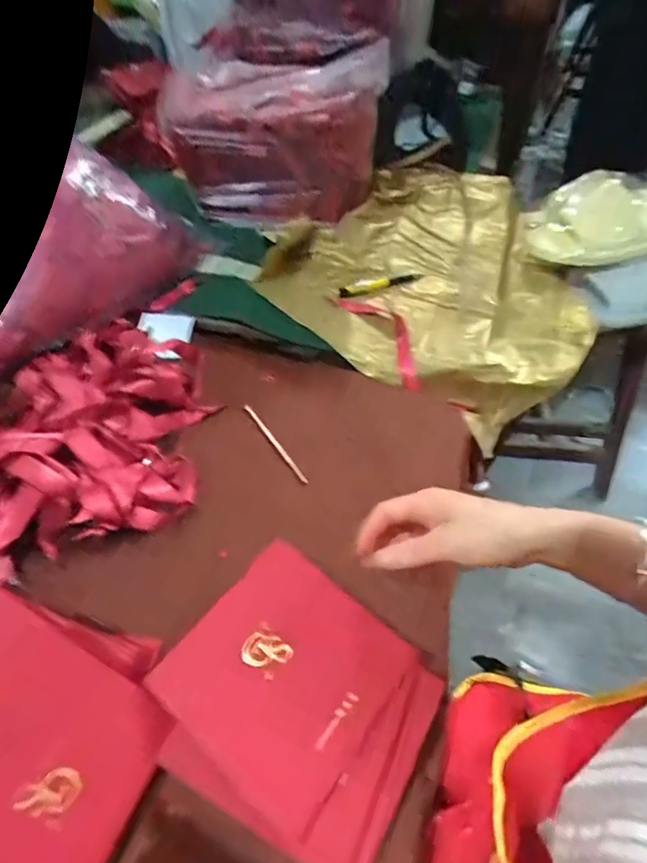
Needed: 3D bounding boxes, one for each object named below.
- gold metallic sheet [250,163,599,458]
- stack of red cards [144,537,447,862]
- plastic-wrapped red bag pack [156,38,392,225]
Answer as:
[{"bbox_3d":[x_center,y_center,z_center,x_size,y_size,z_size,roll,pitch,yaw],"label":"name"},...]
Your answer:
[{"bbox_3d":[0.182,-0.210,0.714,0.405,0.116,0.449,32,59,23],"label":"gold metallic sheet"},{"bbox_3d":[-0.018,0.192,0.351,0.179,0.027,0.159,35,63,15],"label":"stack of red cards"},{"bbox_3d":[-0.062,-0.414,0.692,0.270,0.205,0.143,14,54,12],"label":"plastic-wrapped red bag pack"}]

